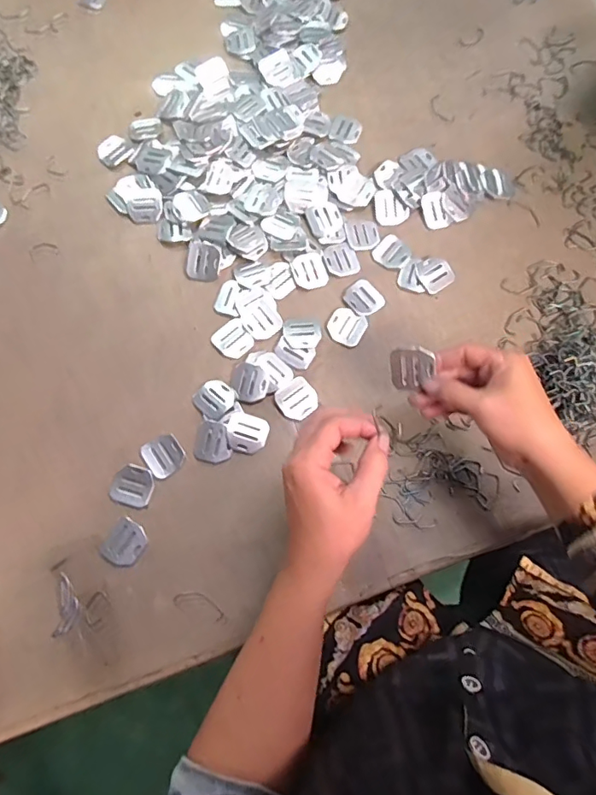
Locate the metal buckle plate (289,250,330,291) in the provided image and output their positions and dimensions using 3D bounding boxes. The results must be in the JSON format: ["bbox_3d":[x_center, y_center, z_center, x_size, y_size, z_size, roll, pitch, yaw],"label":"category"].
[{"bbox_3d":[0.013,-0.141,0.555,0.037,0.004,0.044,-17,74,-6],"label":"metal buckle plate"}]

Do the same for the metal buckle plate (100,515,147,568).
[{"bbox_3d":[-0.162,0.137,0.471,0.036,0.004,0.040,33,75,9],"label":"metal buckle plate"}]

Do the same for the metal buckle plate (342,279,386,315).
[{"bbox_3d":[0.072,-0.108,0.546,0.036,0.004,0.040,-39,77,-11],"label":"metal buckle plate"}]

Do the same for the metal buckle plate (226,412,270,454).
[{"bbox_3d":[-0.051,0.035,0.499,0.041,0.004,0.038,17,73,4],"label":"metal buckle plate"}]

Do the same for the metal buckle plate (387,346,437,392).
[{"bbox_3d":[0.098,-0.025,0.428,0.039,0.005,0.036,-11,109,22],"label":"metal buckle plate"}]

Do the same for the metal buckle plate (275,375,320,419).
[{"bbox_3d":[0.000,0.002,0.516,0.039,0.005,0.039,-34,76,-10],"label":"metal buckle plate"}]

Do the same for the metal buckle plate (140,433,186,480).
[{"bbox_3d":[-0.133,0.058,0.497,0.037,0.004,0.038,-29,75,-9],"label":"metal buckle plate"}]

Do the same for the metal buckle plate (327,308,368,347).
[{"bbox_3d":[0.052,-0.076,0.536,0.040,0.004,0.038,30,75,8],"label":"metal buckle plate"}]

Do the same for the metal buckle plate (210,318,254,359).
[{"bbox_3d":[-0.069,-0.062,0.535,0.037,0.005,0.038,-40,77,-12],"label":"metal buckle plate"}]

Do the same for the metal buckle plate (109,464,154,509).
[{"bbox_3d":[-0.161,0.085,0.487,0.039,0.004,0.038,17,74,5],"label":"metal buckle plate"}]

